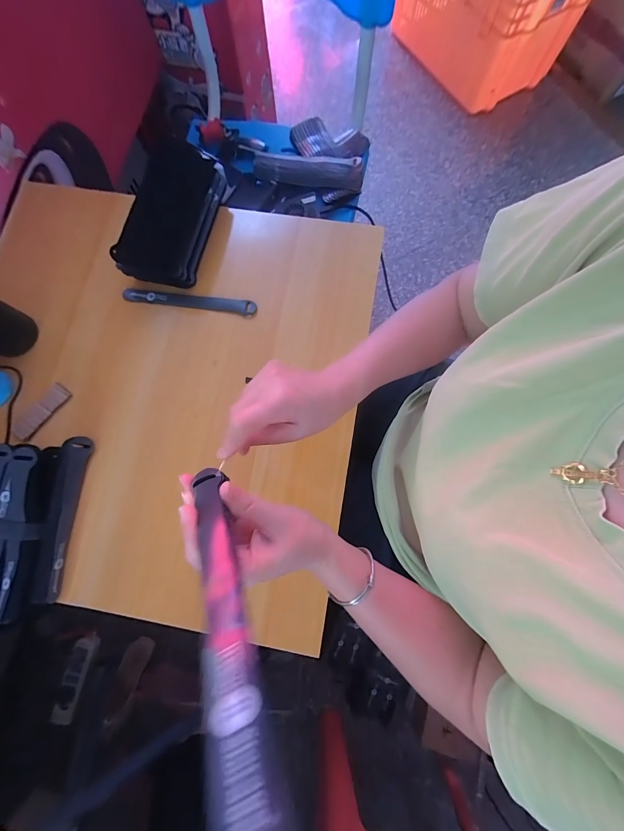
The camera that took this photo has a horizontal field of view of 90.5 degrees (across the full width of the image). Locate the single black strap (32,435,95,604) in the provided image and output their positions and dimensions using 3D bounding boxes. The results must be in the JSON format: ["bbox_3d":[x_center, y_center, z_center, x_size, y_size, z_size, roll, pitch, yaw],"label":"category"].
[{"bbox_3d":[-0.310,0.126,0.385,0.026,0.021,0.195,4,79,2],"label":"single black strap"}]

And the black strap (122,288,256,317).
[{"bbox_3d":[-0.180,-0.165,0.447,0.198,0.010,0.023,8,79,3],"label":"black strap"}]

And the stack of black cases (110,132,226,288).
[{"bbox_3d":[-0.195,-0.294,0.443,0.089,0.049,0.220,11,79,3],"label":"stack of black cases"}]

